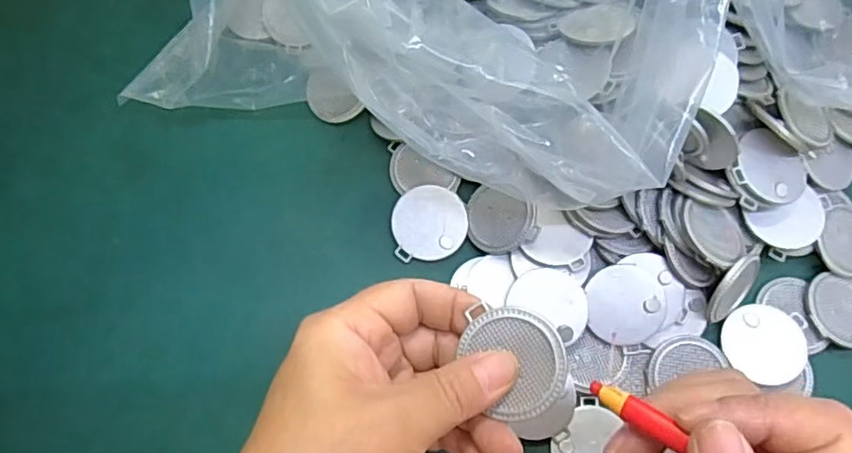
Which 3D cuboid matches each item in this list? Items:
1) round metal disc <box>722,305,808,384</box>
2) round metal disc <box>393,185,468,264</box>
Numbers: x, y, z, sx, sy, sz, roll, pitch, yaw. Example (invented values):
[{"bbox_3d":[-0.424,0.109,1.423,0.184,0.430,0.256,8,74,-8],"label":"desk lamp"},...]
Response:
[{"bbox_3d":[0.176,0.061,0.307,0.039,0.010,0.039,0,75,-1],"label":"round metal disc"},{"bbox_3d":[0.002,-0.002,0.322,0.039,0.007,0.040,0,75,-1],"label":"round metal disc"}]

